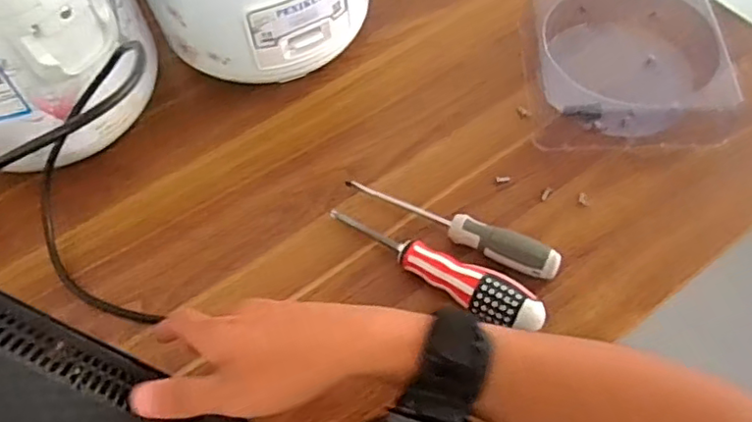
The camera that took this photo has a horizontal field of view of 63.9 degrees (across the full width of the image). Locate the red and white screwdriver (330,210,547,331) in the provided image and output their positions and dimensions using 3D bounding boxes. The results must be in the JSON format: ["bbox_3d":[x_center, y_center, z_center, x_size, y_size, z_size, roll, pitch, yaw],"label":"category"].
[{"bbox_3d":[0.043,0.041,0.467,0.181,0.039,0.030,32,66,19],"label":"red and white screwdriver"}]

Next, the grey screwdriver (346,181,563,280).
[{"bbox_3d":[0.058,0.013,0.487,0.182,0.030,0.022,22,63,15],"label":"grey screwdriver"}]

